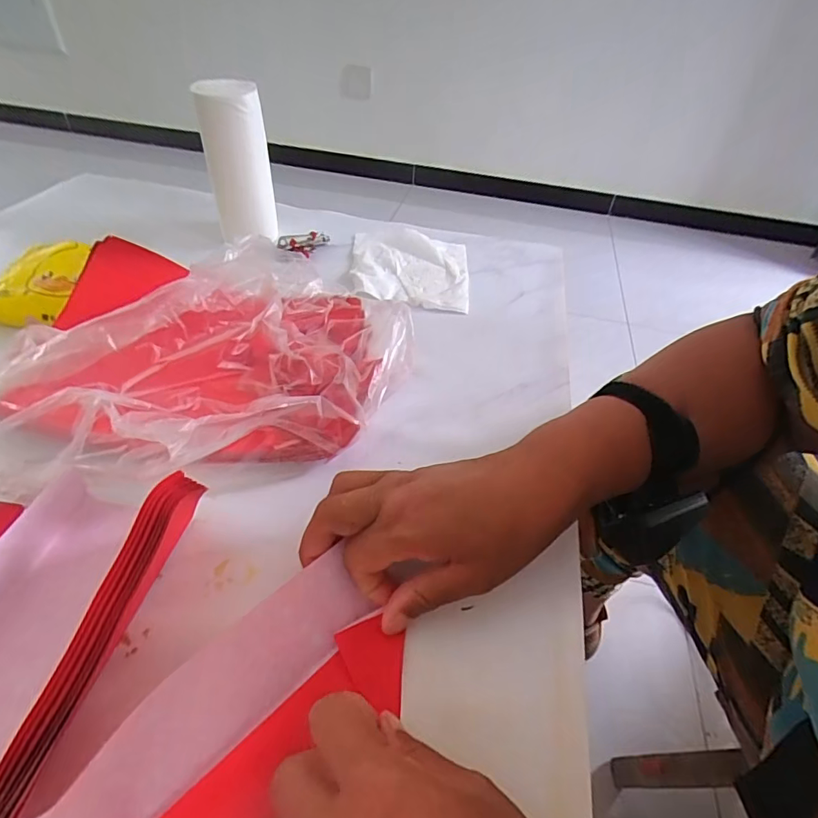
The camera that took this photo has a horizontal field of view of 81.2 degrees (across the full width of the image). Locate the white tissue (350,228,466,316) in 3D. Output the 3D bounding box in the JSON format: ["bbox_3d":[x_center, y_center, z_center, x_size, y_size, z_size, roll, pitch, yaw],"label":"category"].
[{"bbox_3d":[0.001,-0.157,0.529,0.130,0.019,0.127,6,45,0],"label":"white tissue"}]

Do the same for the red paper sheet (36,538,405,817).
[{"bbox_3d":[-0.066,0.151,0.209,0.097,0.027,0.167,48,50,8],"label":"red paper sheet"}]

